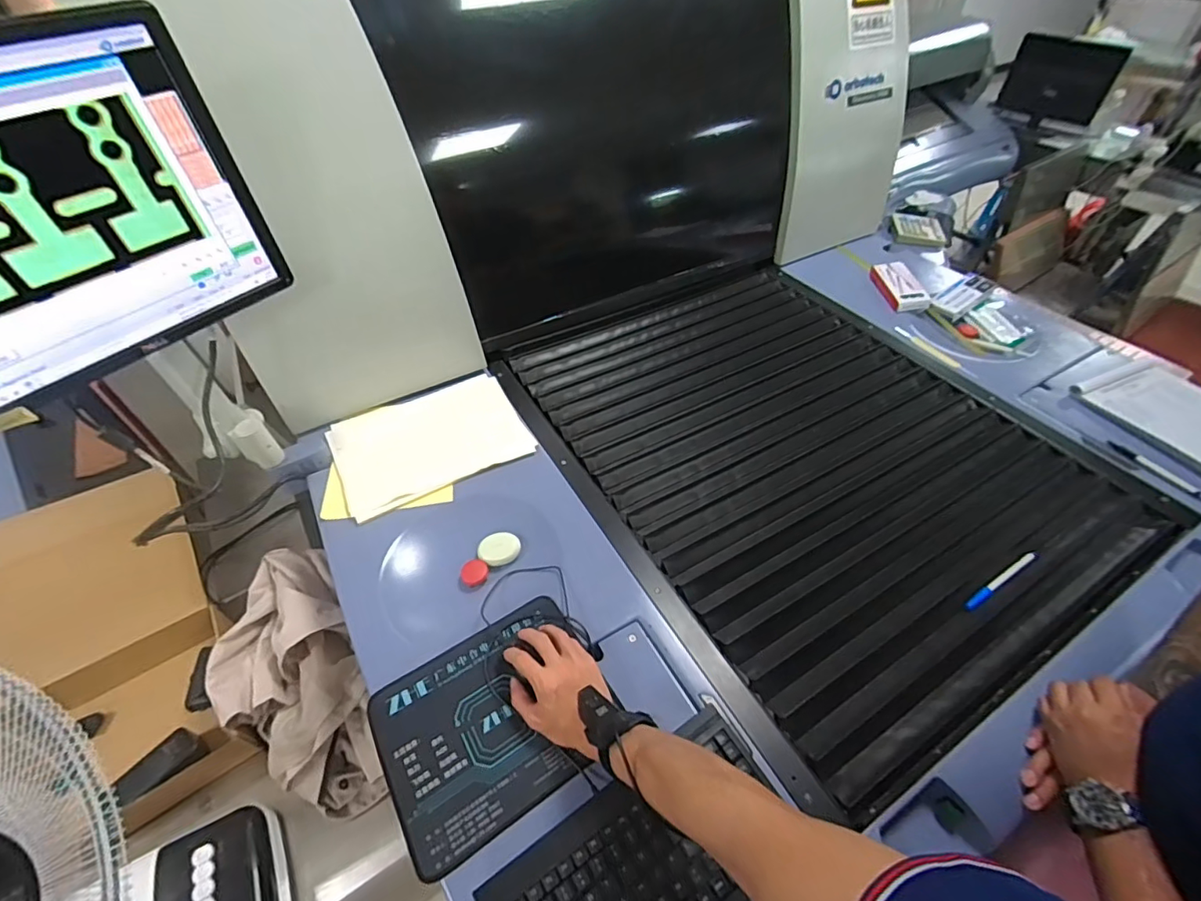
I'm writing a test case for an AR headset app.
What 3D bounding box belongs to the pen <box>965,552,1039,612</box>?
[{"bbox_3d":[0.574,0.185,0.739,0.154,0.018,0.014,-24,53,-21],"label":"pen"}]

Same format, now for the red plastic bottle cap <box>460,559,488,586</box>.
[{"bbox_3d":[-0.187,0.180,0.765,0.039,0.008,0.037,-1,47,1],"label":"red plastic bottle cap"}]

